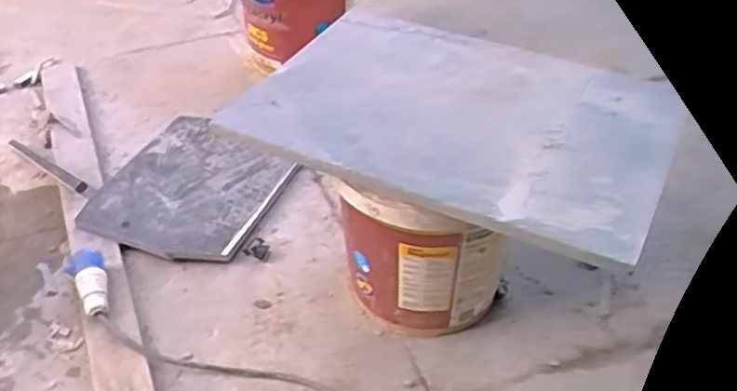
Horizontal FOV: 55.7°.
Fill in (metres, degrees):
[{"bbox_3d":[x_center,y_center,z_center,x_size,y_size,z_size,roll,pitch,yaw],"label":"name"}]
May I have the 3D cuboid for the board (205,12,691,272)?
[{"bbox_3d":[0.116,-0.120,0.974,0.553,0.039,0.367,21,47,22],"label":"board"}]

